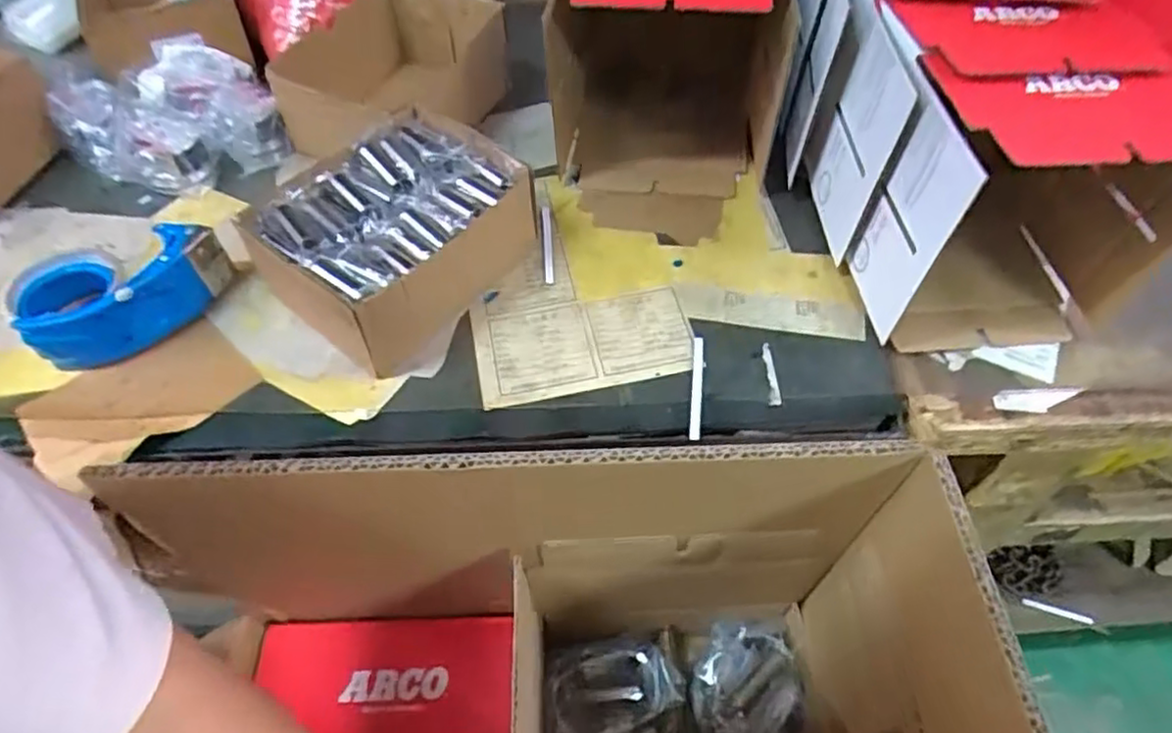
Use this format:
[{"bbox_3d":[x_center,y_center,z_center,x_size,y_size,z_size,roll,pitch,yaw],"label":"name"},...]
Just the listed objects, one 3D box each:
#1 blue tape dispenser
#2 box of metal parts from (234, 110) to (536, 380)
[{"bbox_3d":[-0.378,-0.062,0.571,0.154,0.055,0.086,-19,56,-12],"label":"blue tape dispenser"},{"bbox_3d":[-0.160,-0.111,0.580,0.157,0.082,0.209,36,62,23],"label":"box of metal parts"}]

